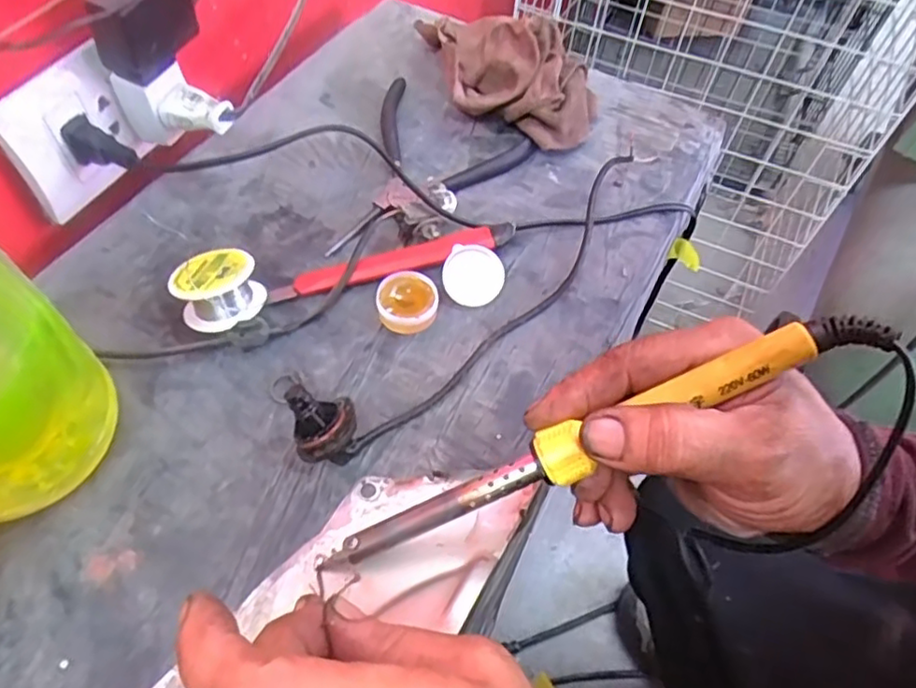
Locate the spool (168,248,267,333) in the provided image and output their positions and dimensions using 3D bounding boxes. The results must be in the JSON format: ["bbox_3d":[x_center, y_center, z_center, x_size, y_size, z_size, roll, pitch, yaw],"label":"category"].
[{"bbox_3d":[-0.127,-0.028,0.345,0.042,0.027,0.039,2,56,-3],"label":"spool"}]

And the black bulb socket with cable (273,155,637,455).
[{"bbox_3d":[0.022,-0.032,0.354,0.271,0.031,0.062,-34,64,-23],"label":"black bulb socket with cable"}]

